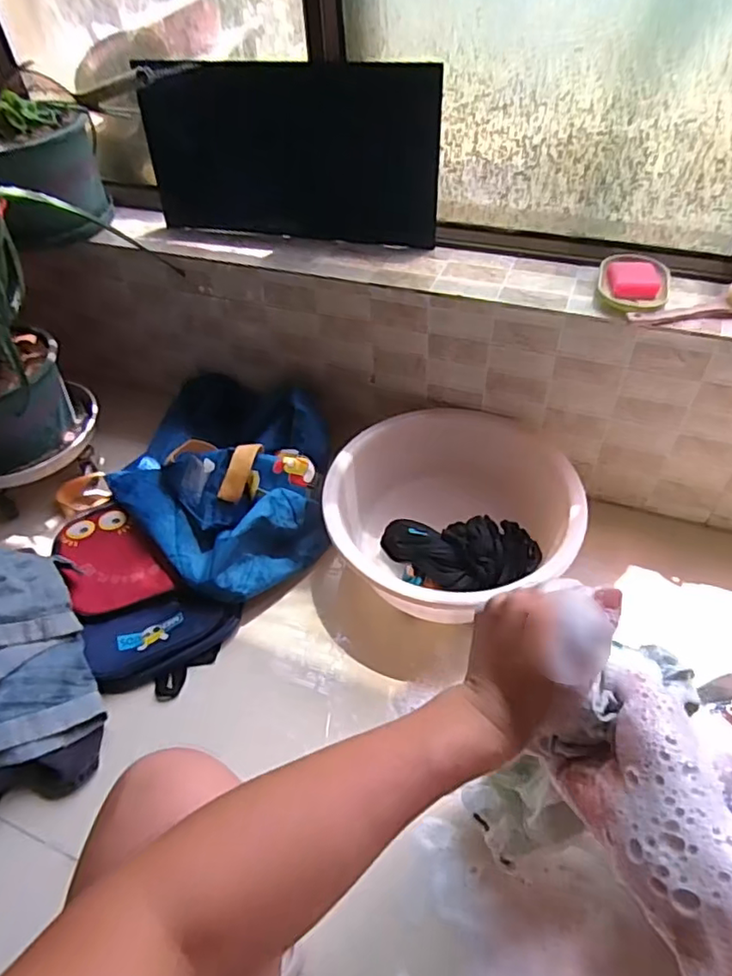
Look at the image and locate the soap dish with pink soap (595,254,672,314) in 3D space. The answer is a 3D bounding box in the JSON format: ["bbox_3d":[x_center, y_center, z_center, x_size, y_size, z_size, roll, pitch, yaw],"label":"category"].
[{"bbox_3d":[0.386,-0.295,0.869,0.096,0.029,0.121,13,50,15],"label":"soap dish with pink soap"}]

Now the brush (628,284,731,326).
[{"bbox_3d":[0.450,-0.247,0.810,0.188,0.040,0.047,-2,48,3],"label":"brush"}]

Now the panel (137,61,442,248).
[{"bbox_3d":[-0.126,-0.536,0.979,0.494,0.251,0.025,13,43,15],"label":"panel"}]

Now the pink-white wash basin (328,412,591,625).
[{"bbox_3d":[0.132,0.049,0.965,0.378,0.154,0.327,-6,48,-1],"label":"pink-white wash basin"}]

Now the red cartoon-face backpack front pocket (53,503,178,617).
[{"bbox_3d":[-0.428,0.106,0.991,0.137,0.056,0.229,-29,52,-21],"label":"red cartoon-face backpack front pocket"}]

